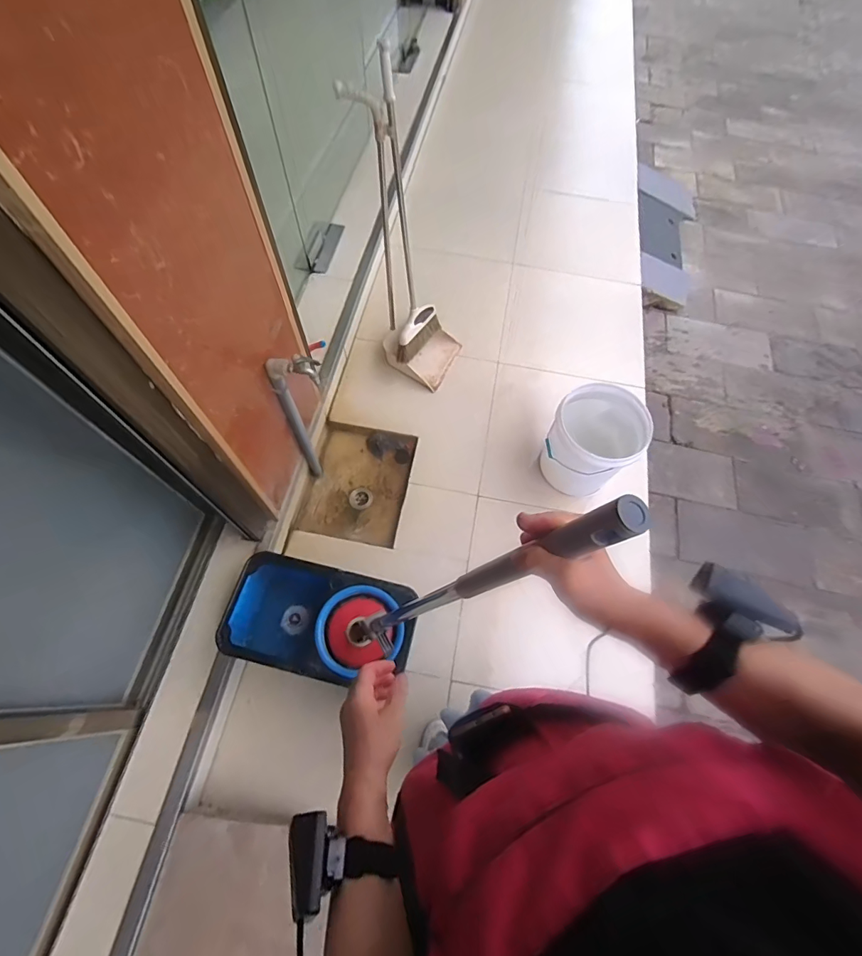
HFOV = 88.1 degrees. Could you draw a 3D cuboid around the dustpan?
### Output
[{"bbox_3d":[-0.036,-0.677,1.365,0.287,0.831,0.239,32,67,12],"label":"dustpan"}]

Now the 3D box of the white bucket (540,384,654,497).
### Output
[{"bbox_3d":[0.496,-0.101,1.439,0.264,0.322,0.264,1,64,-2],"label":"white bucket"}]

